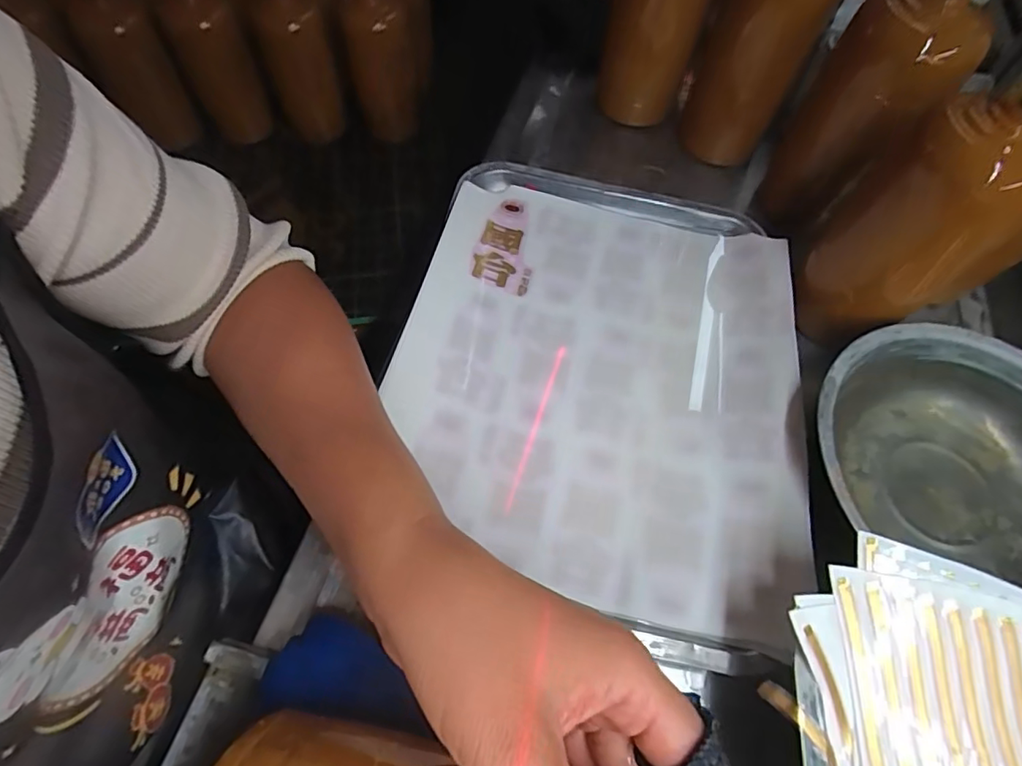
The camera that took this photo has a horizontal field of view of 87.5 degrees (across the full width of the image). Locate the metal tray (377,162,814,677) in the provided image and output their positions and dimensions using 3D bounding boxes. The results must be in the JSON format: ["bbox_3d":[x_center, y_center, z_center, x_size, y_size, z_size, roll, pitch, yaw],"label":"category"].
[{"bbox_3d":[0.061,-0.016,0.371,0.265,0.025,0.335,11,61,4],"label":"metal tray"}]

